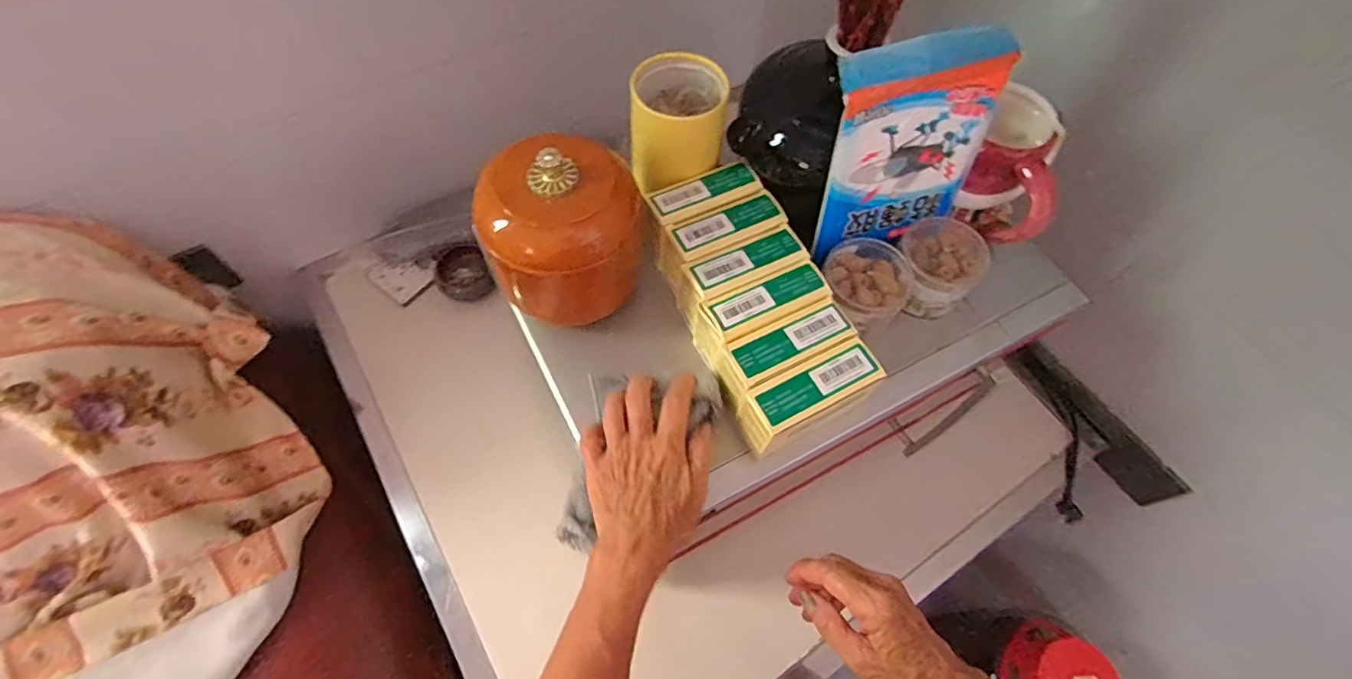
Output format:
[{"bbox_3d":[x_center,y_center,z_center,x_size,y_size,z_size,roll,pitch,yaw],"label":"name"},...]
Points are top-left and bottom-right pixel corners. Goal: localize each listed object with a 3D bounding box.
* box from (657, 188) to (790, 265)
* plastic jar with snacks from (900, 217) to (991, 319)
[{"bbox_3d":[0.039,-0.086,0.519,0.110,0.069,0.042,-26,67,-15],"label":"box"},{"bbox_3d":[0.237,-0.065,0.528,0.077,0.055,0.073,1,63,-2],"label":"plastic jar with snacks"}]

